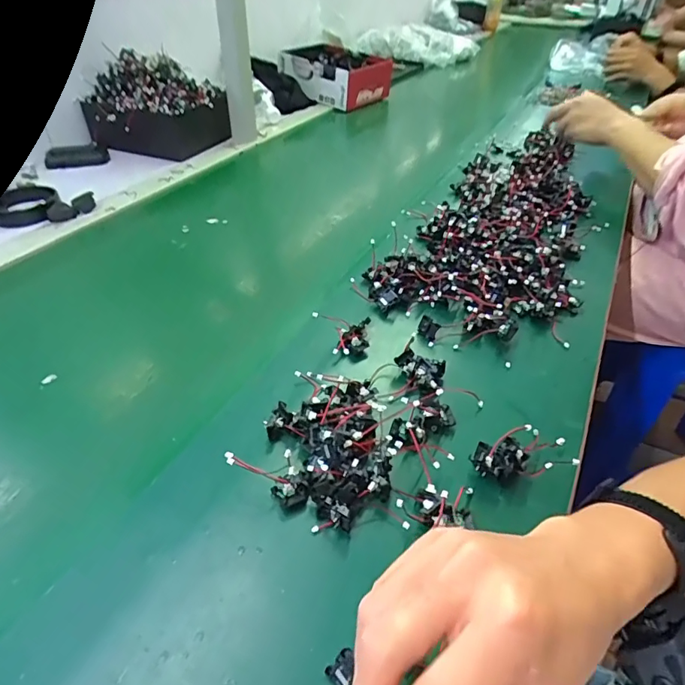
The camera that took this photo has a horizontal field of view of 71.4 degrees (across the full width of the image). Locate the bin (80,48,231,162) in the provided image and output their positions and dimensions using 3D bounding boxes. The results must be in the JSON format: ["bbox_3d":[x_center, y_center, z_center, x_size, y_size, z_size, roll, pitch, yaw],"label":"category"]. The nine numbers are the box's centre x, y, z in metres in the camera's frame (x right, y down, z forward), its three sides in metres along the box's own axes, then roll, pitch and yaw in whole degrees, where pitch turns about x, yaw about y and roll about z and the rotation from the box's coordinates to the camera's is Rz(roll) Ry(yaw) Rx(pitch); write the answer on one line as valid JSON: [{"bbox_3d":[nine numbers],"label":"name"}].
[{"bbox_3d":[-0.364,-0.467,0.944,0.252,0.145,0.183,20,42,18],"label":"bin"}]

